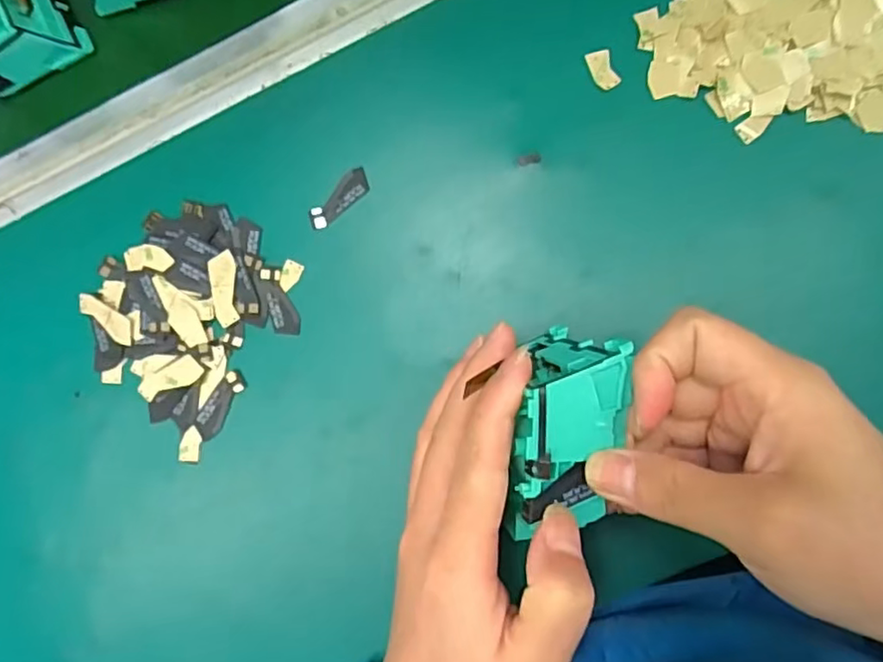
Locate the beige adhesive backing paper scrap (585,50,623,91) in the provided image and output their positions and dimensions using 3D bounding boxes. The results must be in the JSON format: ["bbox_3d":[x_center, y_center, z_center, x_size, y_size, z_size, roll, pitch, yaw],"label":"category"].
[{"bbox_3d":[0.079,-0.127,0.311,0.011,0.004,0.020,-22,84,5],"label":"beige adhesive backing paper scrap"}]

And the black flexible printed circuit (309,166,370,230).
[{"bbox_3d":[-0.052,-0.067,0.323,0.038,0.004,0.014,-43,79,1],"label":"black flexible printed circuit"}]

